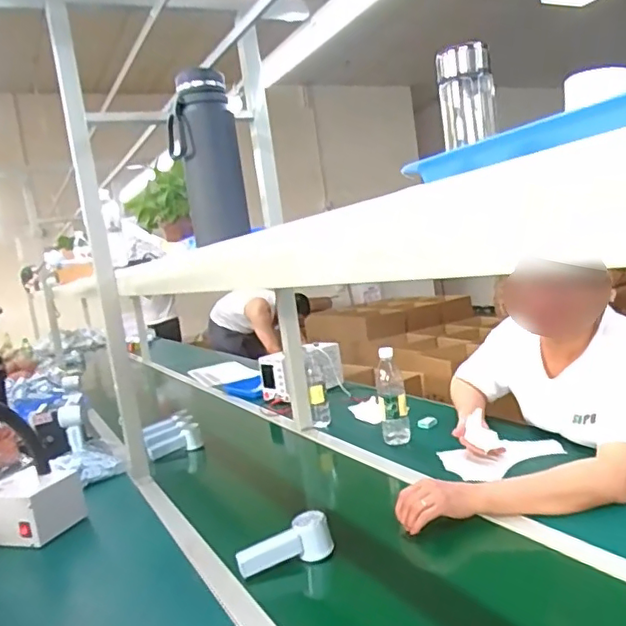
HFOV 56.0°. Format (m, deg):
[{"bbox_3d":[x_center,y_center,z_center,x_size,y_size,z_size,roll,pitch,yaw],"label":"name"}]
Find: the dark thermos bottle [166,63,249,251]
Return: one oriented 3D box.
[{"bbox_3d":[-0.154,-0.224,0.861,0.096,0.238,0.083,-8,6,-4],"label":"dark thermos bottle"}]

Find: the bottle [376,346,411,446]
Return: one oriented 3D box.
[{"bbox_3d":[0.189,0.200,1.406,0.068,0.228,0.070,-7,6,8],"label":"bottle"}]

